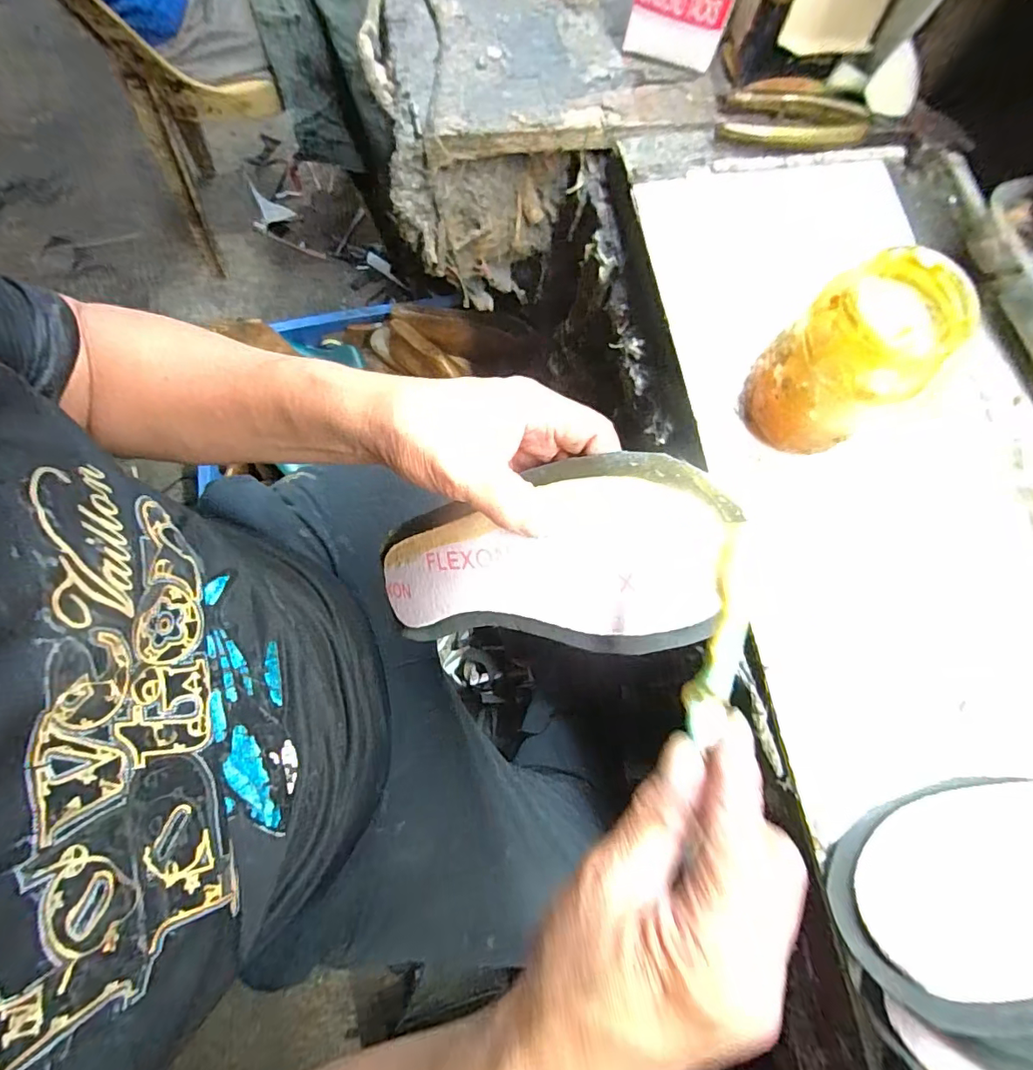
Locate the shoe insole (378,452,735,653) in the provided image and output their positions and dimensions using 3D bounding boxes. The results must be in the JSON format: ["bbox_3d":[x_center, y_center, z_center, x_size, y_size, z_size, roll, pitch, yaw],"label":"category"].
[{"bbox_3d":[0.002,0.014,0.300,0.225,0.020,0.101,-4,99,29],"label":"shoe insole"}]

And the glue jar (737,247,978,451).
[{"bbox_3d":[0.188,-0.096,0.303,0.070,0.127,0.066,0,77,1],"label":"glue jar"}]

